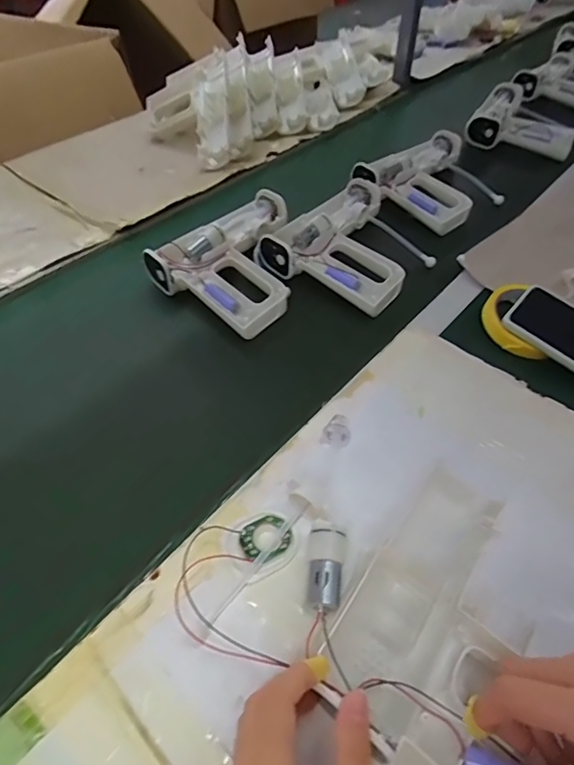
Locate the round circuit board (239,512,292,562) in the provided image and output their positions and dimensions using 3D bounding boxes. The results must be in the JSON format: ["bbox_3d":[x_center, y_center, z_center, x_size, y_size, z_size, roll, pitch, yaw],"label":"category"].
[{"bbox_3d":[-0.017,0.120,0.370,0.040,0.005,0.033,-23,51,-19],"label":"round circuit board"}]

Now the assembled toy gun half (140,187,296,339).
[{"bbox_3d":[-0.049,-0.169,0.620,0.184,0.042,0.218,32,55,26],"label":"assembled toy gun half"}]

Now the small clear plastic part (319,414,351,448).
[{"bbox_3d":[0.045,0.043,0.426,0.025,0.018,0.026,10,48,9],"label":"small clear plastic part"}]

